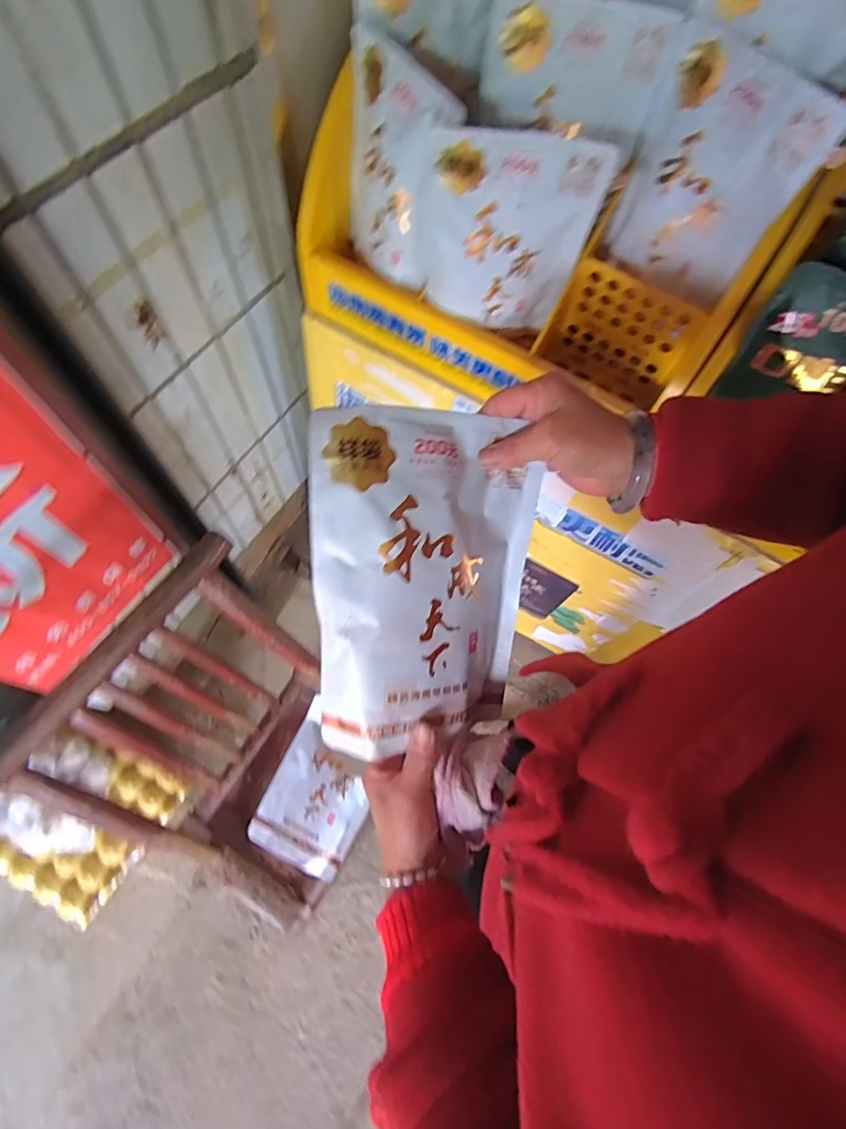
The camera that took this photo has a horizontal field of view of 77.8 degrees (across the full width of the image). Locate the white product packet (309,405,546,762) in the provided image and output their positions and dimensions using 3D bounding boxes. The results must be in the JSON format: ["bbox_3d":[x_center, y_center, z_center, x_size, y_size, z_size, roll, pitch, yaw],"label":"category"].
[{"bbox_3d":[0.008,0.012,0.386,0.168,0.028,0.237,-5,102,-25],"label":"white product packet"}]

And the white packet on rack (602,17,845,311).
[{"bbox_3d":[0.268,-0.364,0.506,0.036,0.188,0.160,-33,71,-28],"label":"white packet on rack"}]

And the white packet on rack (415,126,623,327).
[{"bbox_3d":[0.085,-0.336,0.538,0.174,0.184,0.035,5,66,-1],"label":"white packet on rack"}]

